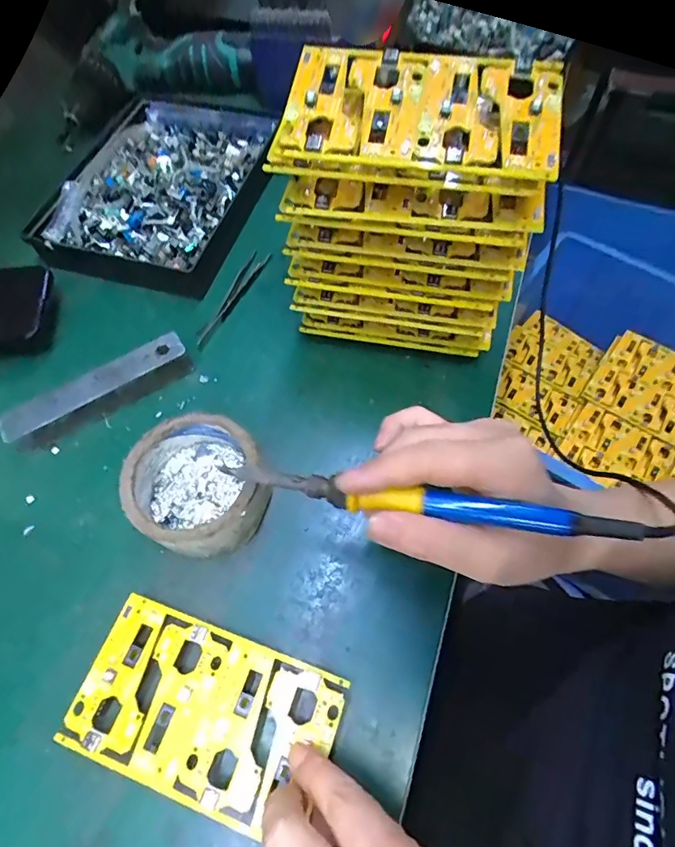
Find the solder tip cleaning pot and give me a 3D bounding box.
[{"bbox_3d":[-0.090,0.041,0.311,0.085,0.044,0.081,-1,62,2],"label":"solder tip cleaning pot"}]

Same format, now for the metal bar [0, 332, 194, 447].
[{"bbox_3d":[-0.179,-0.027,0.360,0.135,0.029,0.030,-32,65,-13],"label":"metal bar"}]

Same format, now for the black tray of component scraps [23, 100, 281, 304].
[{"bbox_3d":[-0.164,-0.231,0.461,0.181,0.033,0.234,16,64,11],"label":"black tray of component scraps"}]

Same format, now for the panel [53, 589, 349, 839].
[{"bbox_3d":[-0.071,0.155,0.256,0.136,0.004,0.078,17,63,10],"label":"panel"}]

